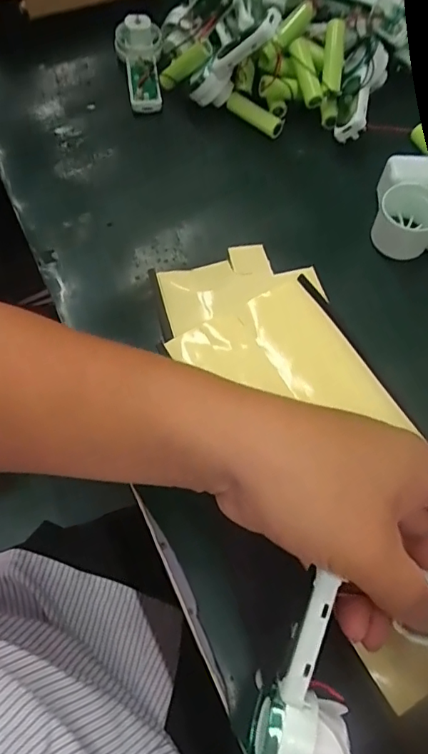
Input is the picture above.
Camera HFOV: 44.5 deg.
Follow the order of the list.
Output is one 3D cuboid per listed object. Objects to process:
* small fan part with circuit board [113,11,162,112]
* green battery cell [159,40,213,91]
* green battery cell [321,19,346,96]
[{"bbox_3d":[-0.057,-0.257,0.428,0.046,0.043,0.080,-7,64,-4],"label":"small fan part with circuit board"},{"bbox_3d":[-0.023,-0.246,0.413,0.047,0.012,0.013,-17,56,36],"label":"green battery cell"},{"bbox_3d":[0.091,-0.242,0.399,0.016,0.012,0.054,5,94,5],"label":"green battery cell"}]

